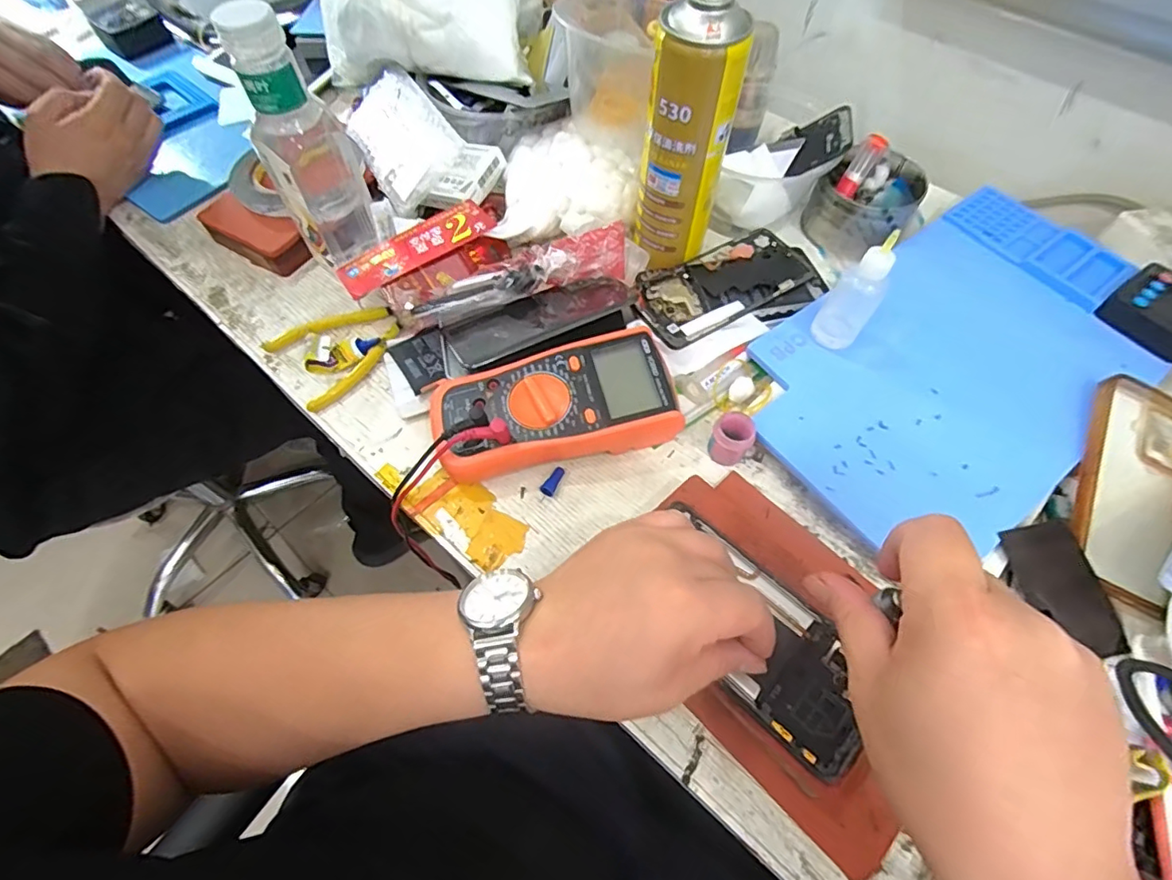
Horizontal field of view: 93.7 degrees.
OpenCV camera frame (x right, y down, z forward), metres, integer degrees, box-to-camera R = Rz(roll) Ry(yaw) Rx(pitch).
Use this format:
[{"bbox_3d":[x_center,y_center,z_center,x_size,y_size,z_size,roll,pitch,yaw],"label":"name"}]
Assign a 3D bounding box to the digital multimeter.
[{"bbox_3d":[-0.024,-0.024,0.419,0.174,0.051,0.083,-12,61,-7],"label":"digital multimeter"}]

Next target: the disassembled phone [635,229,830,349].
[{"bbox_3d":[0.125,-0.136,0.486,0.170,0.013,0.089,-23,63,-13],"label":"disassembled phone"}]

